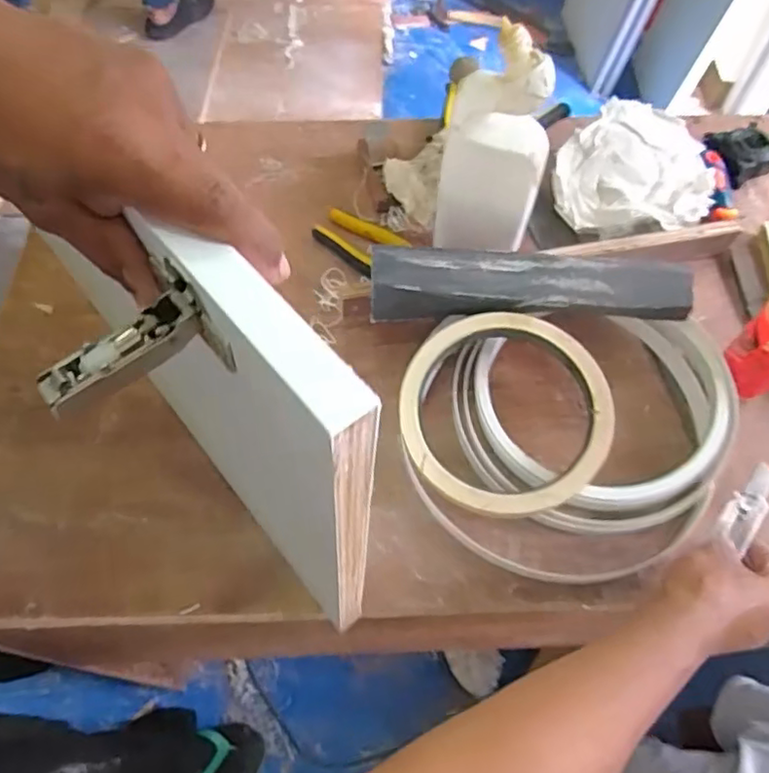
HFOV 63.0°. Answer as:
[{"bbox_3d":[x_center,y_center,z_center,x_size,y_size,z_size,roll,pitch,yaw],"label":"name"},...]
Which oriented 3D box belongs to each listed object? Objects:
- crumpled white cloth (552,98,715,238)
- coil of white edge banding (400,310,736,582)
[{"bbox_3d":[0.286,-0.247,0.711,0.170,0.056,0.159,26,65,14],"label":"crumpled white cloth"},{"bbox_3d":[0.167,0.047,0.564,0.305,0.072,0.236,-2,61,-1],"label":"coil of white edge banding"}]

